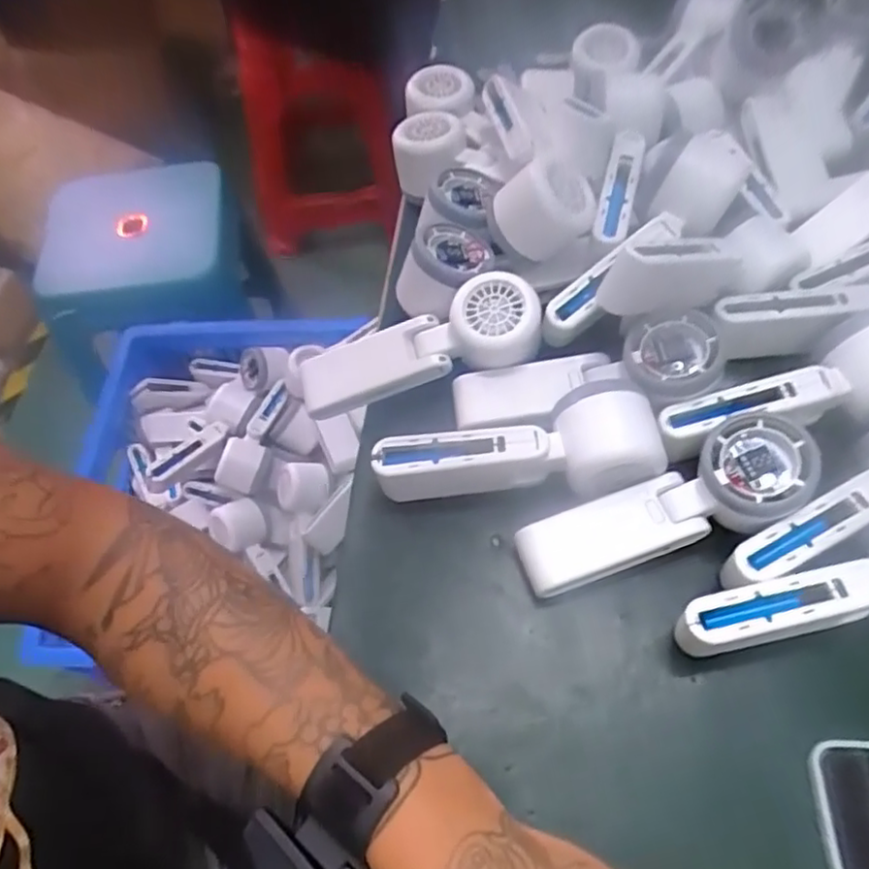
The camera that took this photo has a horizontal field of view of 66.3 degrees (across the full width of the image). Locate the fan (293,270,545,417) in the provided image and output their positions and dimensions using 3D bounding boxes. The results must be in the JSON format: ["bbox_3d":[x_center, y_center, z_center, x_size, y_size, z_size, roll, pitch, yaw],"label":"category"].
[{"bbox_3d":[-0.013,-0.056,0.447,0.171,0.042,0.051,-19,57,16],"label":"fan"}]

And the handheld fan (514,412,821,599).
[{"bbox_3d":[0.131,0.045,0.379,0.168,0.042,0.056,-25,59,8],"label":"handheld fan"}]

